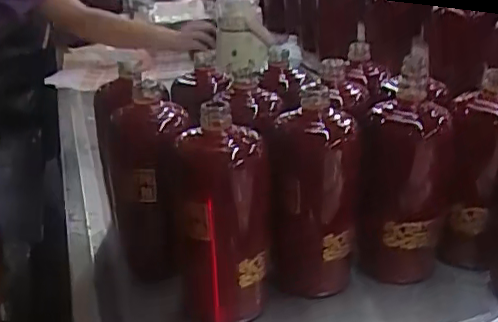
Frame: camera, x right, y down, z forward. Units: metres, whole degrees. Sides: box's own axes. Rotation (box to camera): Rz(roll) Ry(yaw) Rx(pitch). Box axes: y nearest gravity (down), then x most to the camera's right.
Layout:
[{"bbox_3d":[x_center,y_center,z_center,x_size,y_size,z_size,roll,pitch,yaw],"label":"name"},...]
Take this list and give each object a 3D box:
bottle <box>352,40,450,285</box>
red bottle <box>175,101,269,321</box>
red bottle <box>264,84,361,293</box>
[{"bbox_3d":[0.144,0.009,0.552,0.077,0.195,0.083,4,25,19],"label":"bottle"},{"bbox_3d":[-0.024,0.049,0.503,0.082,0.178,0.074,-6,24,-3],"label":"red bottle"},{"bbox_3d":[0.059,0.035,0.534,0.074,0.180,0.069,0,24,10],"label":"red bottle"}]

